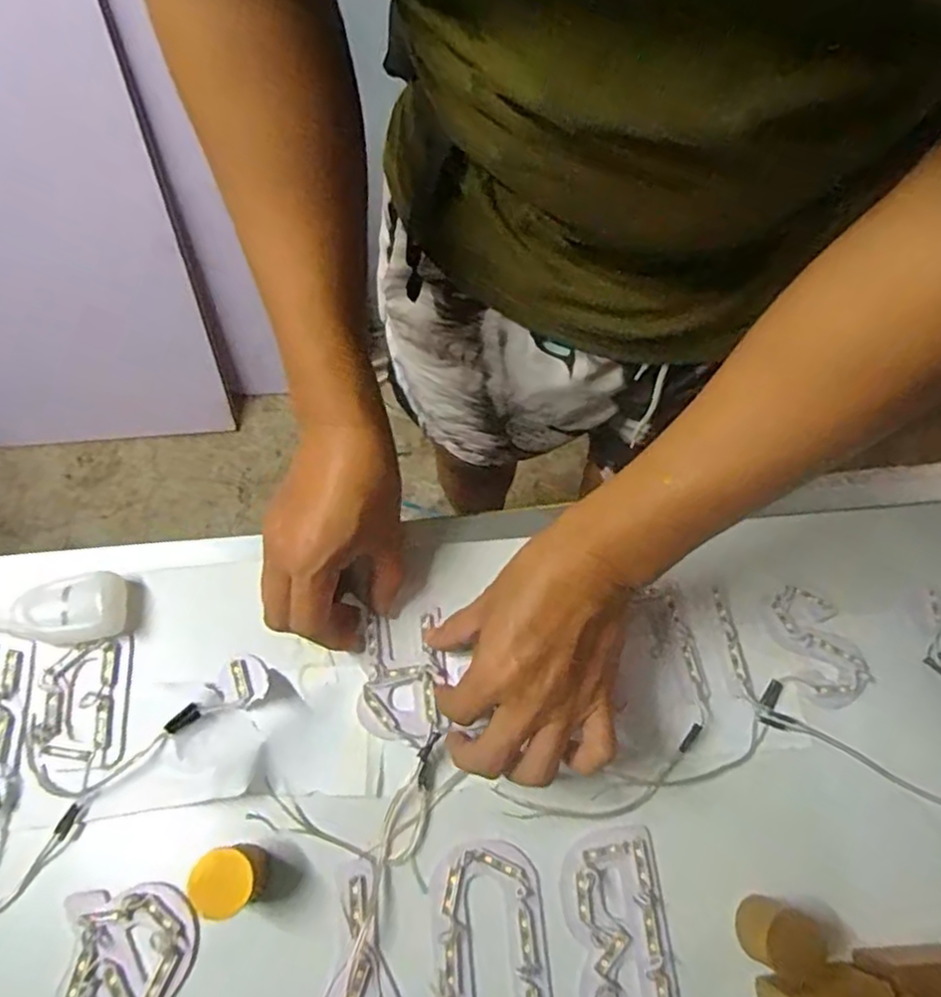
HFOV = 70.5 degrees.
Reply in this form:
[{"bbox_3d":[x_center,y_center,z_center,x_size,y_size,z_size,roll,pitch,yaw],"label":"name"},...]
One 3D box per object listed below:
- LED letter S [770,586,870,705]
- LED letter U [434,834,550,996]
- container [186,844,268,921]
[{"bbox_3d":[0.234,0.097,0.449,0.044,0.005,0.078,-19,70,-10],"label":"LED letter S"},{"bbox_3d":[0.012,0.252,0.376,0.062,0.004,0.107,-2,68,-3],"label":"LED letter U"},{"bbox_3d":[-0.131,0.210,0.368,0.033,0.044,0.032,1,68,-2],"label":"container"}]

